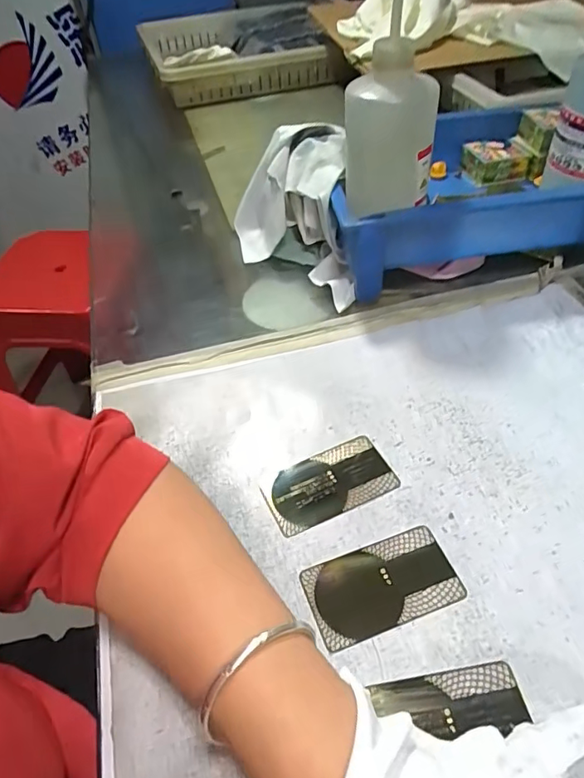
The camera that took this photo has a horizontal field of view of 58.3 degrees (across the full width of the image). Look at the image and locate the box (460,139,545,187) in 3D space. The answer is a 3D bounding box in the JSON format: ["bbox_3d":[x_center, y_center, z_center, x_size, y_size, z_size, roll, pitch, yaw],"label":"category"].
[{"bbox_3d":[0.226,-0.247,0.569,0.074,0.027,0.051,-14,47,-9],"label":"box"}]

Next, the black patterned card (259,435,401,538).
[{"bbox_3d":[0.025,0.064,0.355,0.086,0.005,0.049,-20,48,-14],"label":"black patterned card"}]

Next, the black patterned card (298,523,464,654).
[{"bbox_3d":[0.053,0.113,0.303,0.086,0.004,0.049,-17,48,-12],"label":"black patterned card"}]

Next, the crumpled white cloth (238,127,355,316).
[{"bbox_3d":[-0.002,-0.169,0.503,0.115,0.108,0.165,-3,47,1],"label":"crumpled white cloth"}]

